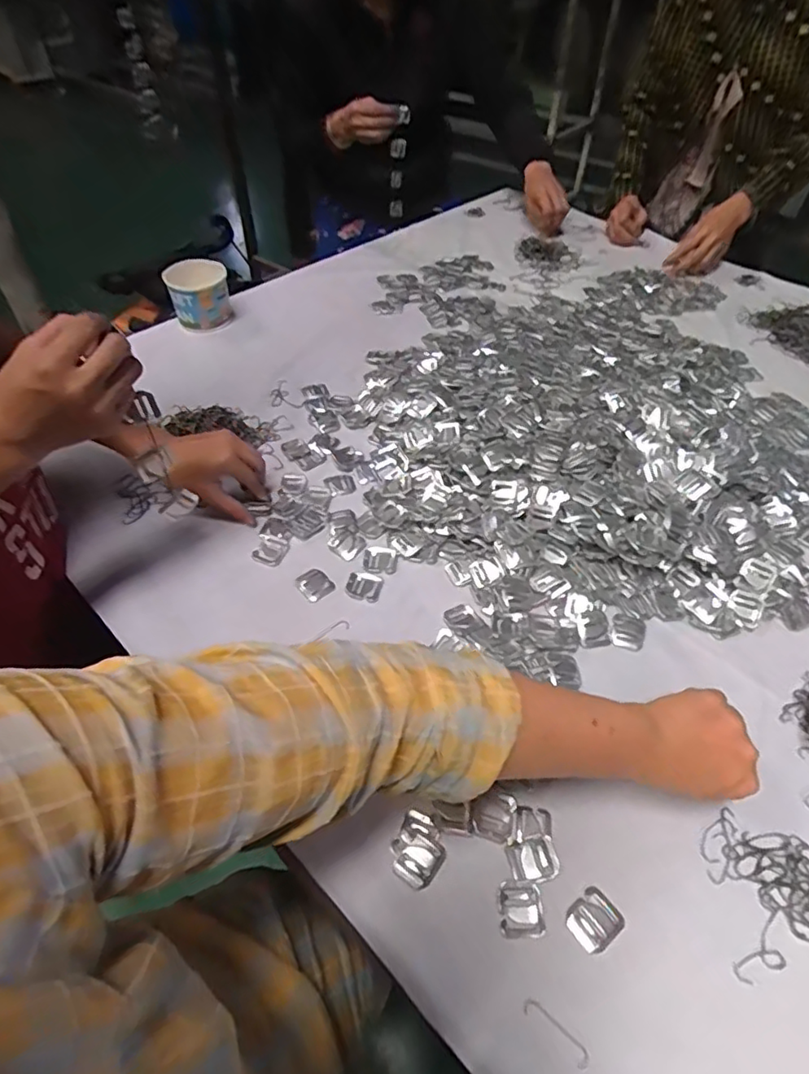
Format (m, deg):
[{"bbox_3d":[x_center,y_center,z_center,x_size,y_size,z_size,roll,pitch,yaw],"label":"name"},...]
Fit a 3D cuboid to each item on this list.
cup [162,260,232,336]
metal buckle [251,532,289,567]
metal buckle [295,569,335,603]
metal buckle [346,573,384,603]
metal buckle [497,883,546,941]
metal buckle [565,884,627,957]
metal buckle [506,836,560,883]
[{"bbox_3d":[-0.313,-0.369,0.894,0.090,0.073,0.087,-9,50,-10],"label":"cup"},{"bbox_3d":[-0.142,0.014,0.625,0.032,0.004,0.036,13,50,9],"label":"metal buckle"},{"bbox_3d":[-0.091,0.048,0.597,0.031,0.006,0.031,-27,55,-23],"label":"metal buckle"},{"bbox_3d":[-0.040,0.050,0.596,0.035,0.006,0.032,9,49,6],"label":"metal buckle"},{"bbox_3d":[0.082,0.263,0.414,0.031,0.004,0.033,-1,49,-3],"label":"metal buckle"},{"bbox_3d":[0.134,0.270,0.413,0.038,0.004,0.032,-29,56,-24],"label":"metal buckle"},{"bbox_3d":[0.096,0.239,0.436,0.035,0.006,0.028,-11,50,-11],"label":"metal buckle"}]

